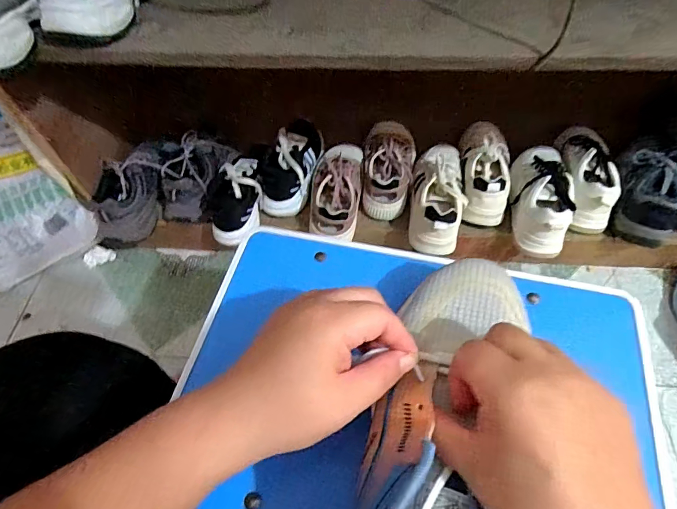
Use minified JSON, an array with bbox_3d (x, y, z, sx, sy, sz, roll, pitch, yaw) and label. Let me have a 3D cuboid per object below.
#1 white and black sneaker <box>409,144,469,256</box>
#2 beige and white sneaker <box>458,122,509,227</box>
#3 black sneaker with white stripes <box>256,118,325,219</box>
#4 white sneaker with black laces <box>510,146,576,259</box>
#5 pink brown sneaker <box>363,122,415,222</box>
[{"bbox_3d":[0.188,-0.119,0.761,0.095,0.085,0.231,5,58,7],"label":"white and black sneaker"},{"bbox_3d":[0.286,-0.174,0.790,0.097,0.086,0.228,11,59,10],"label":"beige and white sneaker"},{"bbox_3d":[-0.092,-0.190,0.823,0.092,0.080,0.230,10,59,9],"label":"black sneaker with white stripes"},{"bbox_3d":[0.377,-0.119,0.762,0.091,0.083,0.228,7,58,7],"label":"white sneaker with black laces"},{"bbox_3d":[0.103,-0.196,0.818,0.099,0.087,0.247,2,58,4],"label":"pink brown sneaker"}]

